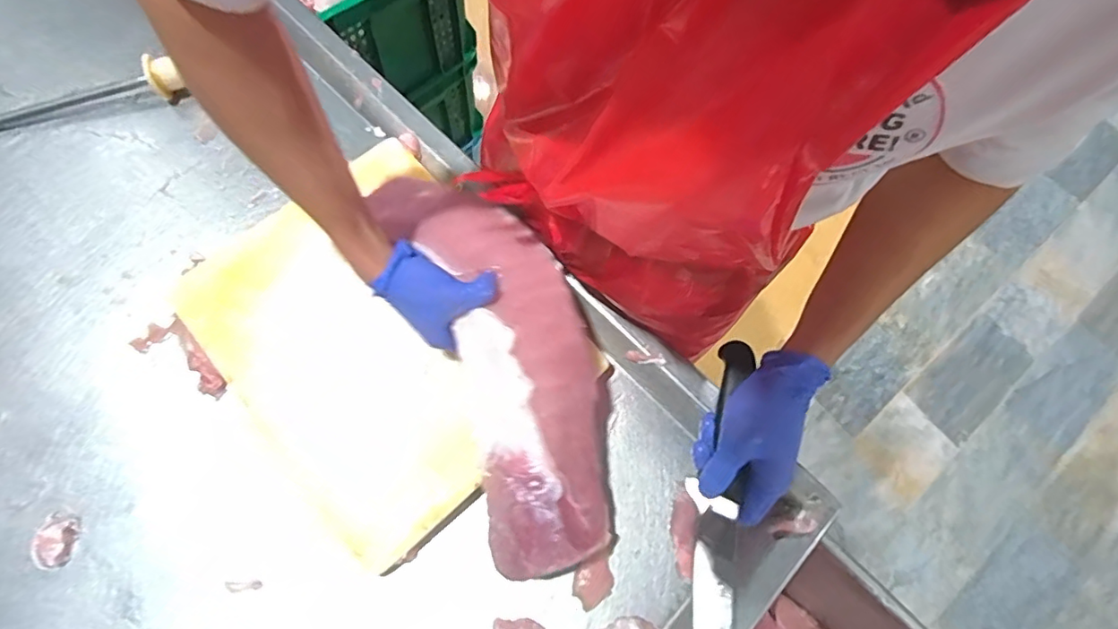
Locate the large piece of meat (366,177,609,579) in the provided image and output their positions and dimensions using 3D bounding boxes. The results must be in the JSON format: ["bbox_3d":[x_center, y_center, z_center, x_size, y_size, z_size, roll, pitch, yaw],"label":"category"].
[{"bbox_3d":[-0.044,0.022,0.509,0.146,0.066,0.399,-19,75,-8],"label":"large piece of meat"}]

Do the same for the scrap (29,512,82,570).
[{"bbox_3d":[-0.471,0.213,0.507,0.042,0.008,0.045,1,70,-2],"label":"scrap"}]

